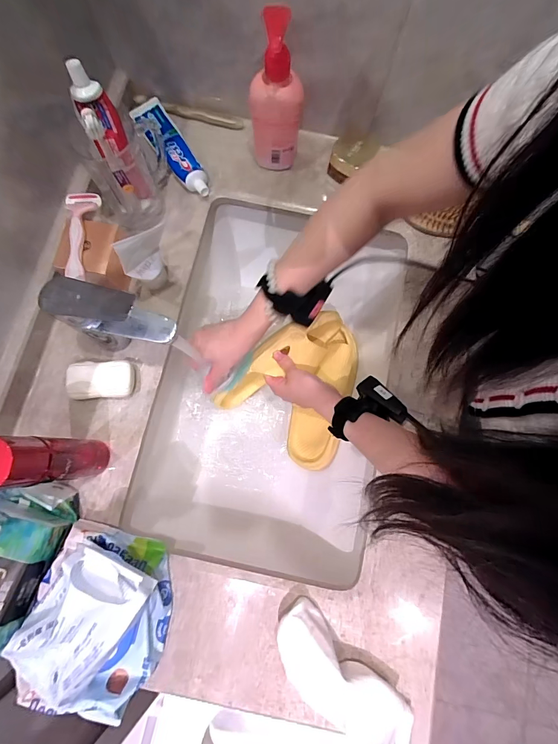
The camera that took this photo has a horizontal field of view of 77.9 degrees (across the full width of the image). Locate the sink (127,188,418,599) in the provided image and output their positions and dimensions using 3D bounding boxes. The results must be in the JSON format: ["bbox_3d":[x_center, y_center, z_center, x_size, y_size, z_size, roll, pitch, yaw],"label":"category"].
[{"bbox_3d":[-0.011,0.009,0.557,0.334,0.164,0.523,12,77,1],"label":"sink"}]

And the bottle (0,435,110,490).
[{"bbox_3d":[-0.235,0.090,0.358,0.043,0.174,0.044,-1,79,-2],"label":"bottle"}]

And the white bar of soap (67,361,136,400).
[{"bbox_3d":[-0.229,0.010,0.452,0.083,0.026,0.046,-4,77,-3],"label":"white bar of soap"}]

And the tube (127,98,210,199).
[{"bbox_3d":[-0.161,-0.343,0.523,0.051,0.028,0.197,-32,80,-9],"label":"tube"}]

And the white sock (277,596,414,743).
[{"bbox_3d":[0.076,0.354,0.376,0.213,0.044,0.080,42,80,7],"label":"white sock"}]

